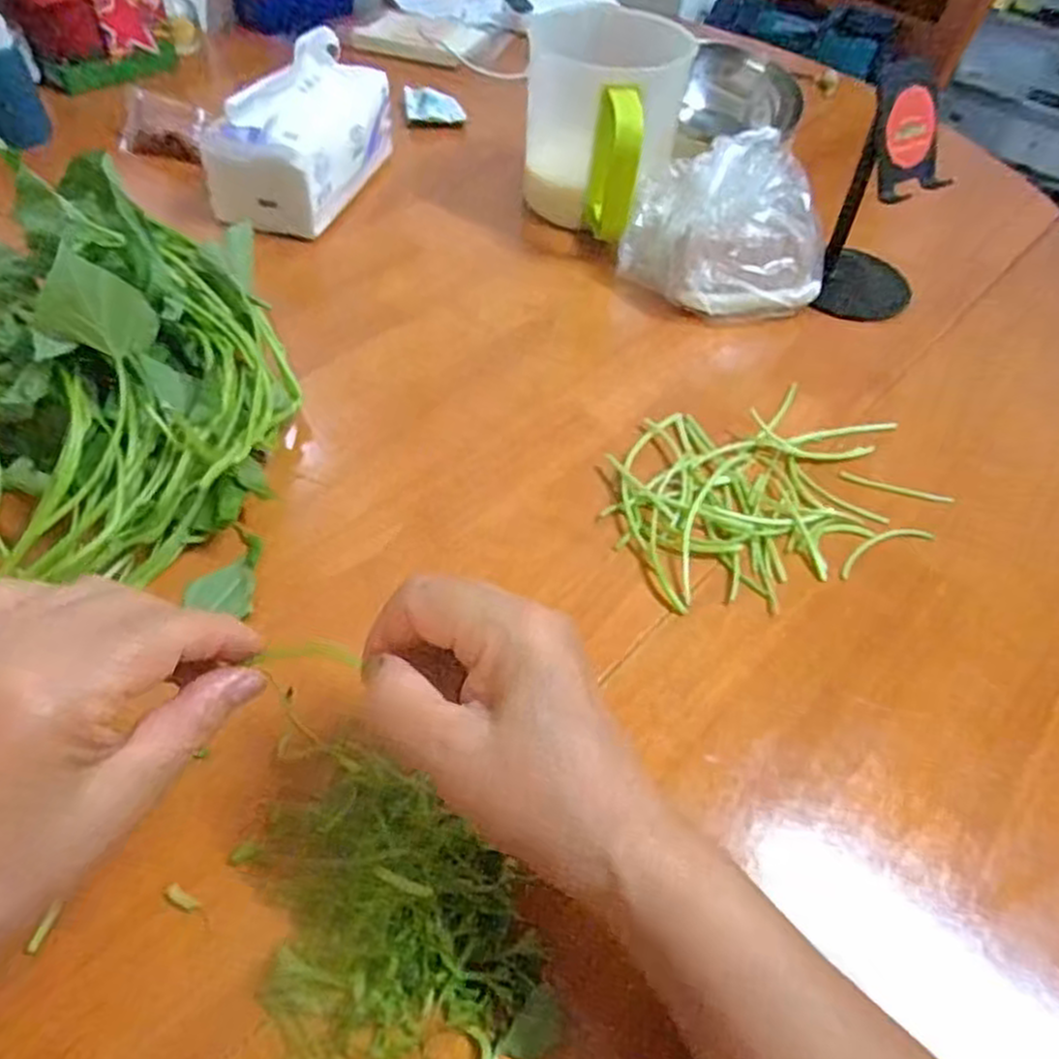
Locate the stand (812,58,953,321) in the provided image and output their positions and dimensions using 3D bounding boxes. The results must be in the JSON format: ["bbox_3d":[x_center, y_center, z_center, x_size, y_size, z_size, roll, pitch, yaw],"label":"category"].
[{"bbox_3d":[0.265,-0.238,0.560,0.072,0.153,0.087,21,52,14],"label":"stand"}]

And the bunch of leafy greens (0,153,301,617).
[{"bbox_3d":[-0.237,-0.084,0.410,0.187,0.120,0.226,-6,50,-8],"label":"bunch of leafy greens"}]

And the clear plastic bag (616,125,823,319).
[{"bbox_3d":[0.144,-0.221,0.568,0.143,0.104,0.084,22,52,16],"label":"clear plastic bag"}]

